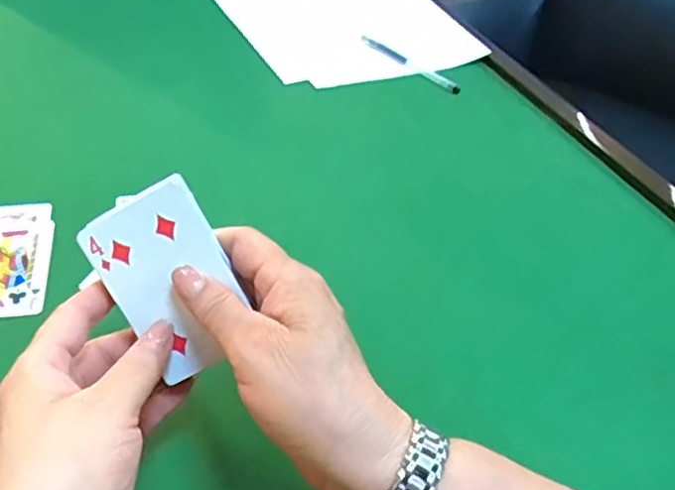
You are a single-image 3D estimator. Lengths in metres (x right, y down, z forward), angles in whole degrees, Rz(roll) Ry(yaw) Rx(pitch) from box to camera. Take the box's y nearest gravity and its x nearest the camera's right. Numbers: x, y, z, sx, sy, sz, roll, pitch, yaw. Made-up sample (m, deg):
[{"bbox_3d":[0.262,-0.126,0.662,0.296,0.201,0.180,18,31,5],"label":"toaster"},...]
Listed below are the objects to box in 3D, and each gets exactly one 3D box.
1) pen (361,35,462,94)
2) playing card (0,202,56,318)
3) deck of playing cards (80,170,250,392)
[{"bbox_3d":[0.074,-0.189,0.651,0.012,0.015,0.135,-32,56,-33],"label":"pen"},{"bbox_3d":[-0.228,0.009,0.418,0.061,0.007,0.105,-4,46,-14],"label":"playing card"},{"bbox_3d":[-0.080,0.018,0.301,0.057,0.088,0.009,-28,9,8],"label":"deck of playing cards"}]

